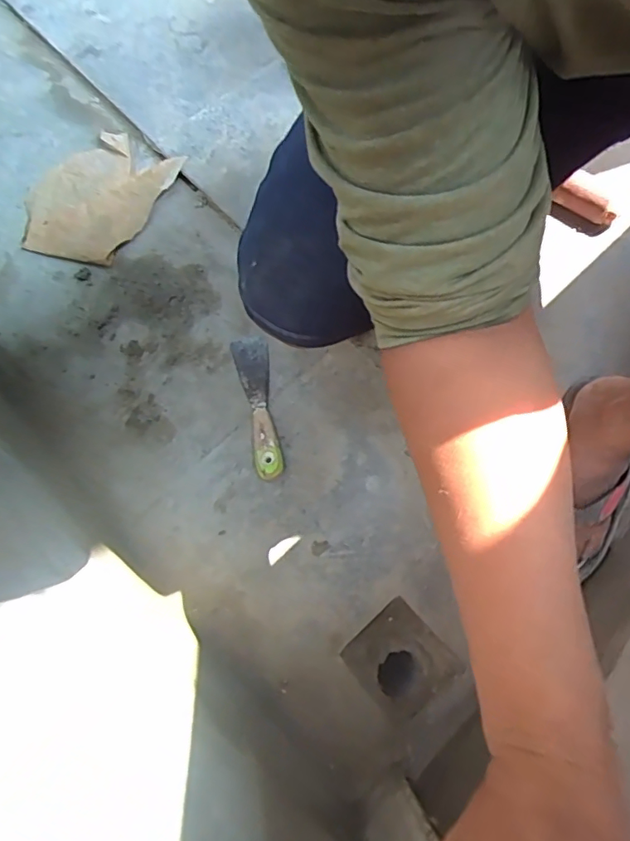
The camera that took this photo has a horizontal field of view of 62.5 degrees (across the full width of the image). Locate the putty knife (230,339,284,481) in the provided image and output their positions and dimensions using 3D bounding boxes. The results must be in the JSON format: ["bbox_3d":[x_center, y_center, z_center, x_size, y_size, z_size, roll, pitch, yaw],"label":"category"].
[{"bbox_3d":[-0.066,-0.021,0.629,0.043,0.026,0.180,-13,74,-4],"label":"putty knife"}]

